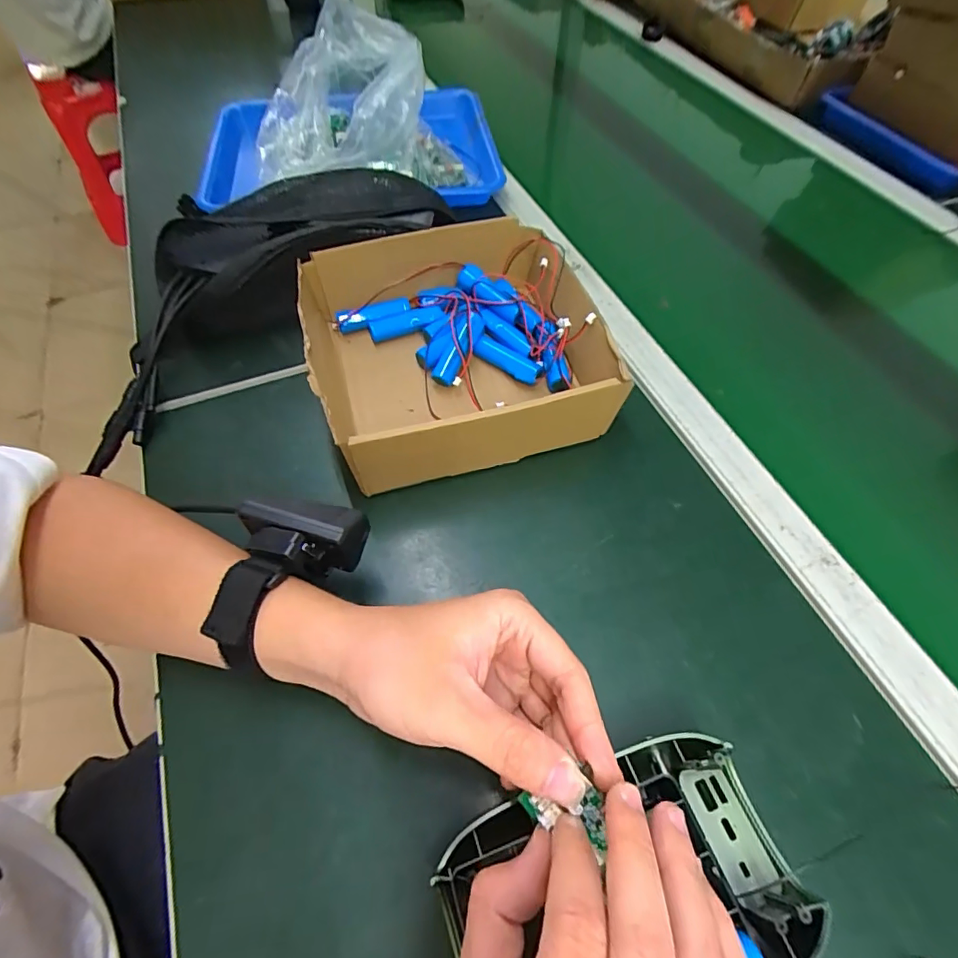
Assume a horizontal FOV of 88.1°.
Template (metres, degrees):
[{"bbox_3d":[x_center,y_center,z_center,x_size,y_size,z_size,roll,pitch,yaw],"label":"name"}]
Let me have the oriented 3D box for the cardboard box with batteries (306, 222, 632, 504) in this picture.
[{"bbox_3d":[-0.017,-0.109,0.402,0.223,0.068,0.215,-17,60,-11],"label":"cardboard box with batteries"}]

